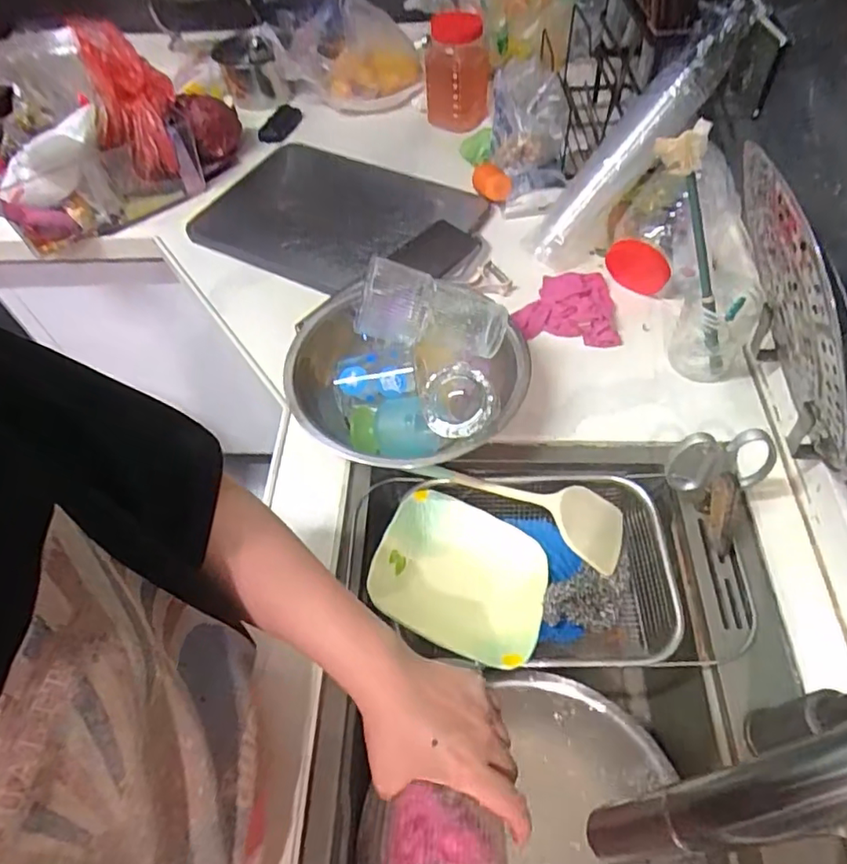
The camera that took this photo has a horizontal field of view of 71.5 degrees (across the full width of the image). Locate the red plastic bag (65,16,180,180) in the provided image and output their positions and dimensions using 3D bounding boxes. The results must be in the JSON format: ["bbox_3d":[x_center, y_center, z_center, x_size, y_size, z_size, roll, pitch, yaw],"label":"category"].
[{"bbox_3d":[-0.493,-0.559,0.989,0.138,0.252,0.077,-23,16,-12],"label":"red plastic bag"}]

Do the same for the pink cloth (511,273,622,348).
[{"bbox_3d":[0.193,-0.172,0.818,0.134,0.022,0.120,-7,55,-1],"label":"pink cloth"}]

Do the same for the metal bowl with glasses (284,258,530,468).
[{"bbox_3d":[-0.025,-0.076,0.677,0.270,0.171,0.246,-2,55,3],"label":"metal bowl with glasses"}]

